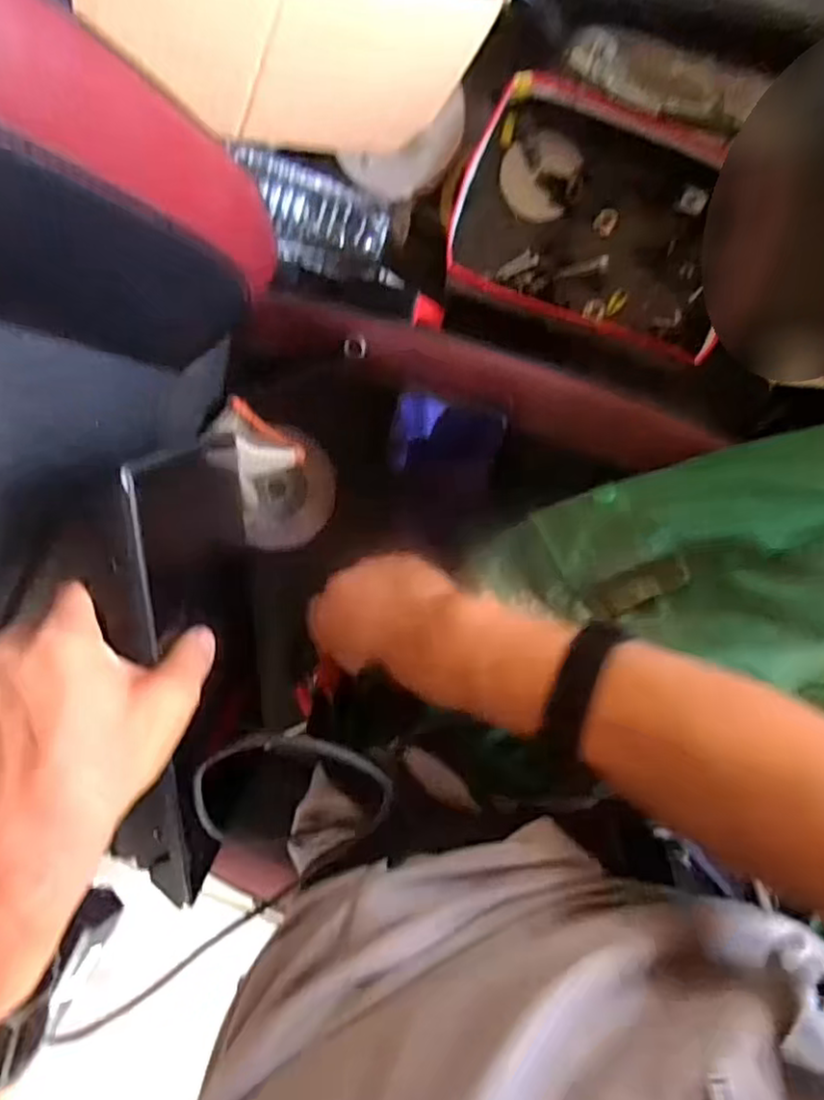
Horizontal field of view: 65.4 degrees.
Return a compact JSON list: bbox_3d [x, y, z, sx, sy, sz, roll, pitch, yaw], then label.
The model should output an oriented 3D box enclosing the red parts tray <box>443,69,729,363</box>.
[{"bbox_3d":[0.145,-0.251,0.487,0.210,0.066,0.168,19,99,2],"label":"red parts tray"}]

